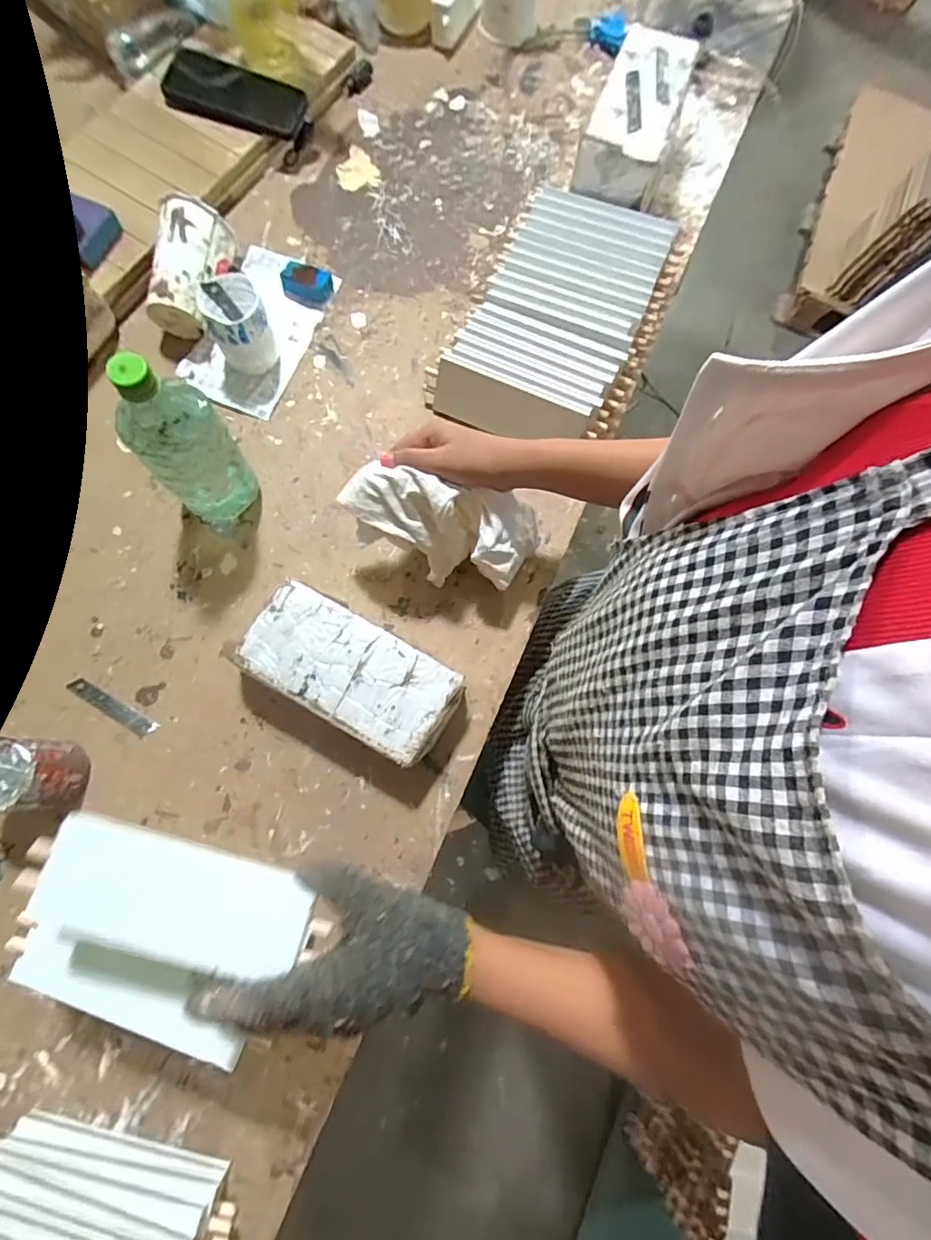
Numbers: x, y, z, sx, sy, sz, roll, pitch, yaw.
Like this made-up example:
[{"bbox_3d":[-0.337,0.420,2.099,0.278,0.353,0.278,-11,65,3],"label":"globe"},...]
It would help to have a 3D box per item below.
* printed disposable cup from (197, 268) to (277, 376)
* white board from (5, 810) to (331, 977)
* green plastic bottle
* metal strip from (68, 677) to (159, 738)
[{"bbox_3d":[-0.261,-0.339,0.612,0.064,0.084,0.074,-22,76,-8],"label":"printed disposable cup"},{"bbox_3d":[-0.197,0.185,0.353,0.194,0.019,0.066,16,74,-1],"label":"white board"},{"bbox_3d":[-0.264,-0.165,0.501,0.077,0.203,0.075,1,77,-5],"label":"green plastic bottle"},{"bbox_3d":[-0.357,0.087,0.529,0.101,0.004,0.017,29,75,6],"label":"metal strip"}]

